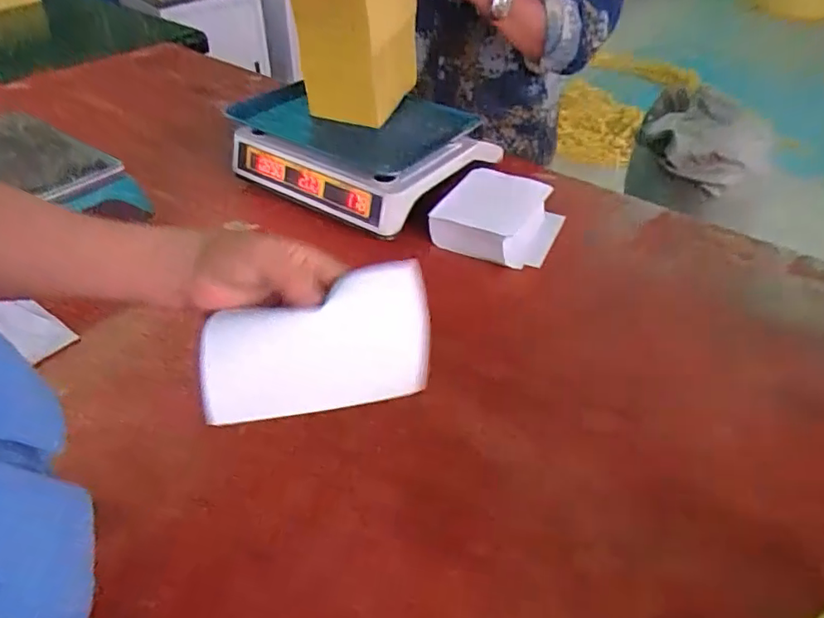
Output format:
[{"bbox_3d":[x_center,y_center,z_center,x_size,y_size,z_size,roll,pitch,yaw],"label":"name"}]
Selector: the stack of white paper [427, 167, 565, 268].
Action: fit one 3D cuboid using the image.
[{"bbox_3d":[0.123,-0.130,0.800,0.161,0.068,0.156,16,41,16],"label":"stack of white paper"}]

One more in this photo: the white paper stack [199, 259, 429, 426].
[{"bbox_3d":[-0.067,0.025,0.395,0.157,0.095,0.021,-6,12,-6],"label":"white paper stack"}]

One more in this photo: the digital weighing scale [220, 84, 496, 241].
[{"bbox_3d":[-0.090,-0.261,0.910,0.350,0.115,0.313,25,47,25],"label":"digital weighing scale"}]

